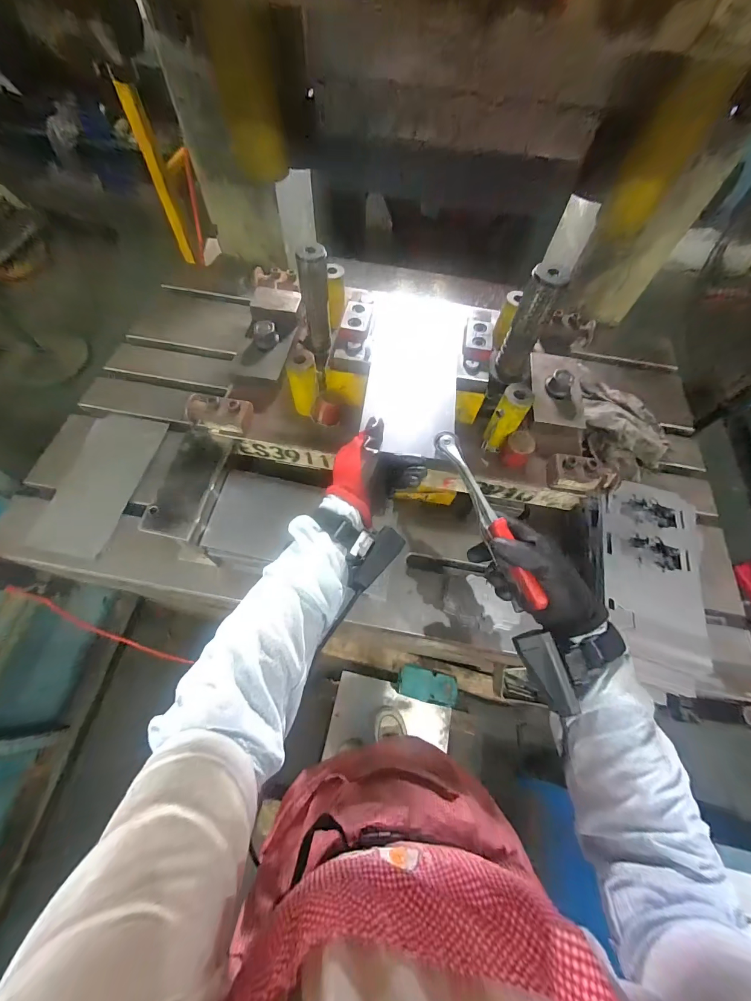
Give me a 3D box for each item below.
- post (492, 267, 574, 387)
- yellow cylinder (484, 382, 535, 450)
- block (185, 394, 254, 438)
[{"bbox_3d":[0.208,-0.232,0.501,0.052,0.159,0.047,24,65,9],"label":"post"},{"bbox_3d":[0.186,-0.114,0.516,0.040,0.095,0.046,29,66,12],"label":"yellow cylinder"},{"bbox_3d":[-0.230,-0.126,0.535,0.091,0.053,0.034,10,64,3],"label":"block"}]

